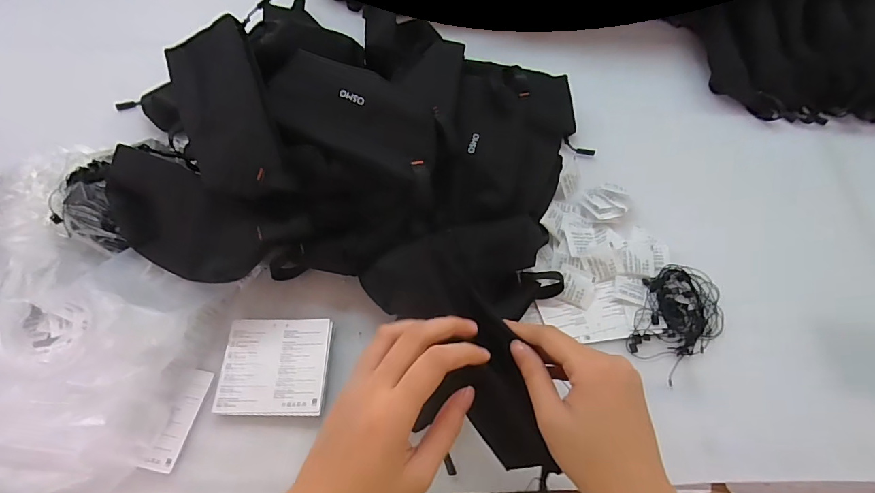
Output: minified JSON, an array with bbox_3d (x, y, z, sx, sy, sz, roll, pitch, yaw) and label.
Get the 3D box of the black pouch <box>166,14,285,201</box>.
[{"bbox_3d":[-0.200,-0.129,0.412,0.079,0.024,0.182,-20,77,-13],"label":"black pouch"}]

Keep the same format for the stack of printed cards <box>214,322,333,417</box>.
[{"bbox_3d":[-0.156,0.115,0.420,0.099,0.012,0.090,1,61,-1],"label":"stack of printed cards"}]

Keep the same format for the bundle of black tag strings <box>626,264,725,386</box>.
[{"bbox_3d":[0.260,0.075,0.463,0.081,0.011,0.124,30,64,14],"label":"bundle of black tag strings"}]

